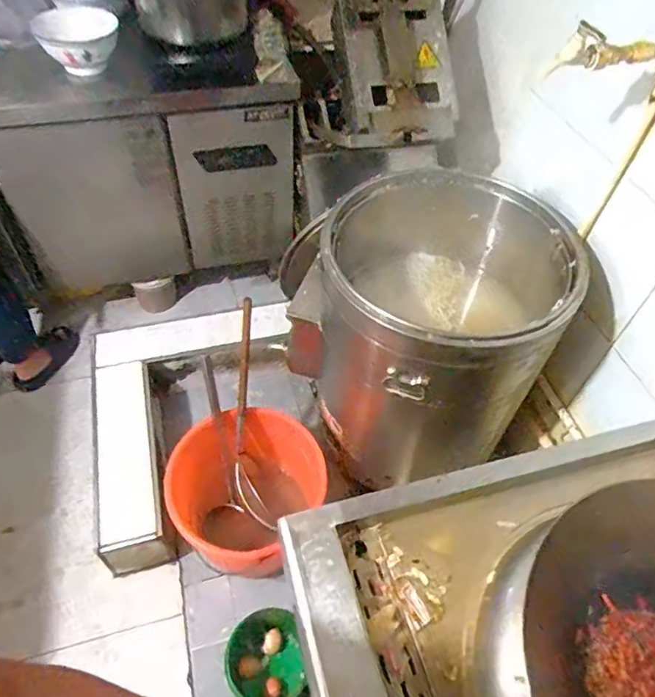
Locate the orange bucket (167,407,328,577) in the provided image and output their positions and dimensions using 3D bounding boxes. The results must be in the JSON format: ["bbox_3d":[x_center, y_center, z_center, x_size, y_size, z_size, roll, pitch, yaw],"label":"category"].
[{"bbox_3d":[-0.222,0.375,1.372,0.357,0.302,0.377,2,51,-2],"label":"orange bucket"}]

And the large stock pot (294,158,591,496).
[{"bbox_3d":[0.252,-0.043,1.376,0.560,0.625,0.577,2,51,-2],"label":"large stock pot"}]

